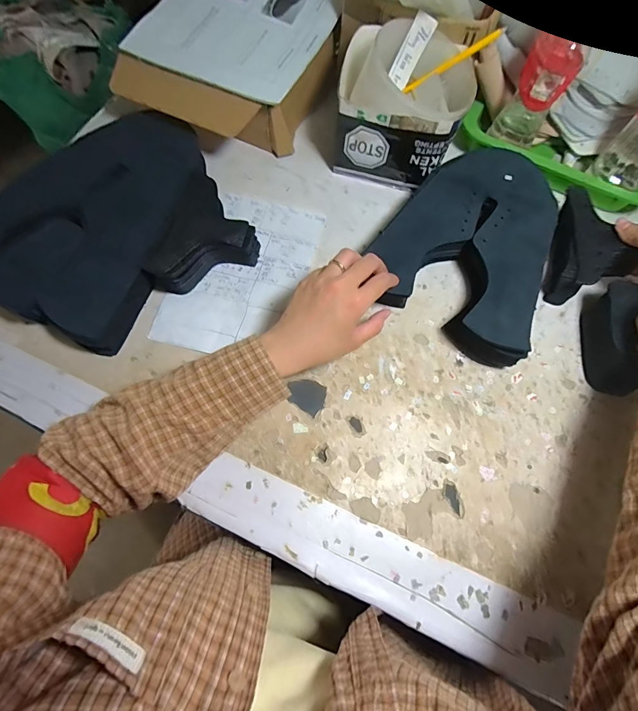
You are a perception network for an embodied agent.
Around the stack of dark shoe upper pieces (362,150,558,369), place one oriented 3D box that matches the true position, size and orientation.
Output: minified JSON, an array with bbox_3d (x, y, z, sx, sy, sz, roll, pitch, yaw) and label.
[{"bbox_3d":[0.177,-0.131,0.433,0.178,0.051,0.239,28,71,8],"label":"stack of dark shoe upper pieces"}]

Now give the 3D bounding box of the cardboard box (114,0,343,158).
[{"bbox_3d":[-0.088,-0.418,0.504,0.211,0.089,0.347,22,70,5],"label":"cardboard box"}]

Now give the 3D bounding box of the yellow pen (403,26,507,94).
[{"bbox_3d":[0.154,-0.341,0.434,0.117,0.007,0.012,-23,70,18],"label":"yellow pen"}]

